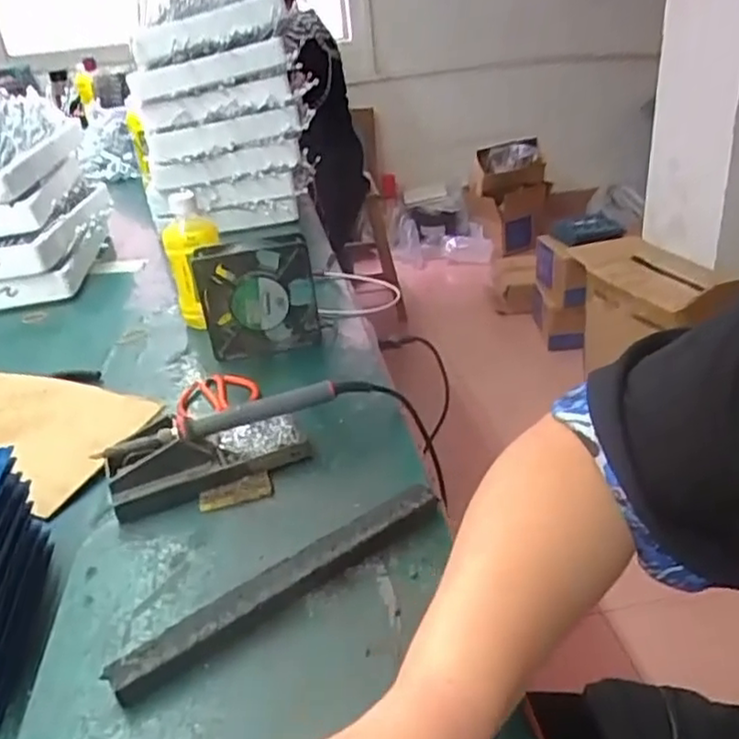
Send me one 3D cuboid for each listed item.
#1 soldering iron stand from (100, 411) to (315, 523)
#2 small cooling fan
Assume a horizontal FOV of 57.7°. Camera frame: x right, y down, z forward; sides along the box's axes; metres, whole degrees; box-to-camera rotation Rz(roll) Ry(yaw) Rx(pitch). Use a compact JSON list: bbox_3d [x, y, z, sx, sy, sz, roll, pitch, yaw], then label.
[{"bbox_3d":[-0.134,0.069,0.559,0.161,0.046,0.064,-18,31,-17],"label":"soldering iron stand"},{"bbox_3d":[-0.123,-0.074,0.739,0.127,0.130,0.046,-6,29,3],"label":"small cooling fan"}]

